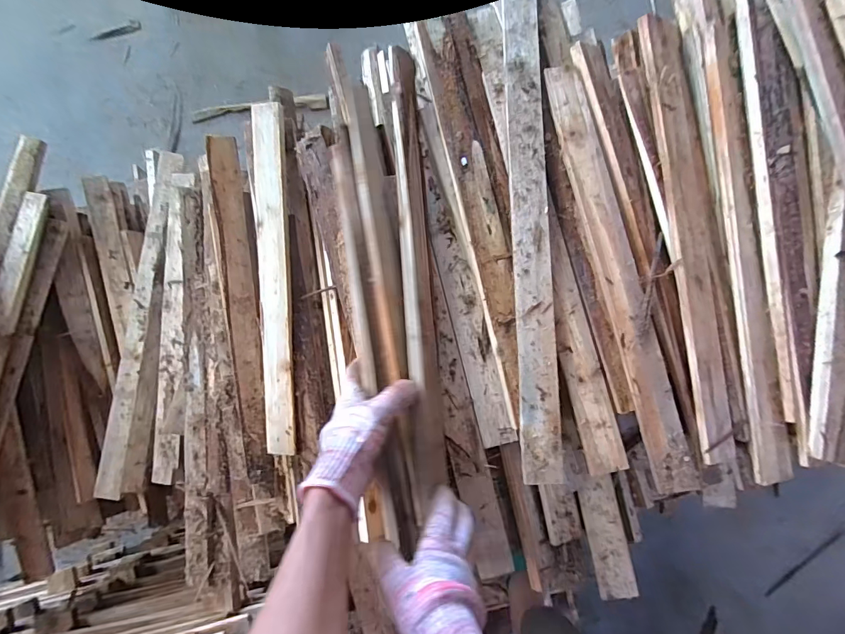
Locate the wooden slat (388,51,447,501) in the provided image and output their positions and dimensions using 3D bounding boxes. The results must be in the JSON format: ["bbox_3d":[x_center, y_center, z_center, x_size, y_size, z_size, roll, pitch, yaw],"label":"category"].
[{"bbox_3d":[-0.007,-0.059,0.477,0.032,0.029,0.509,-4,85,-1],"label":"wooden slat"}]

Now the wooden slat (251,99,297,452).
[{"bbox_3d":[-0.205,-0.051,0.576,0.040,0.010,0.476,-2,91,2],"label":"wooden slat"}]

